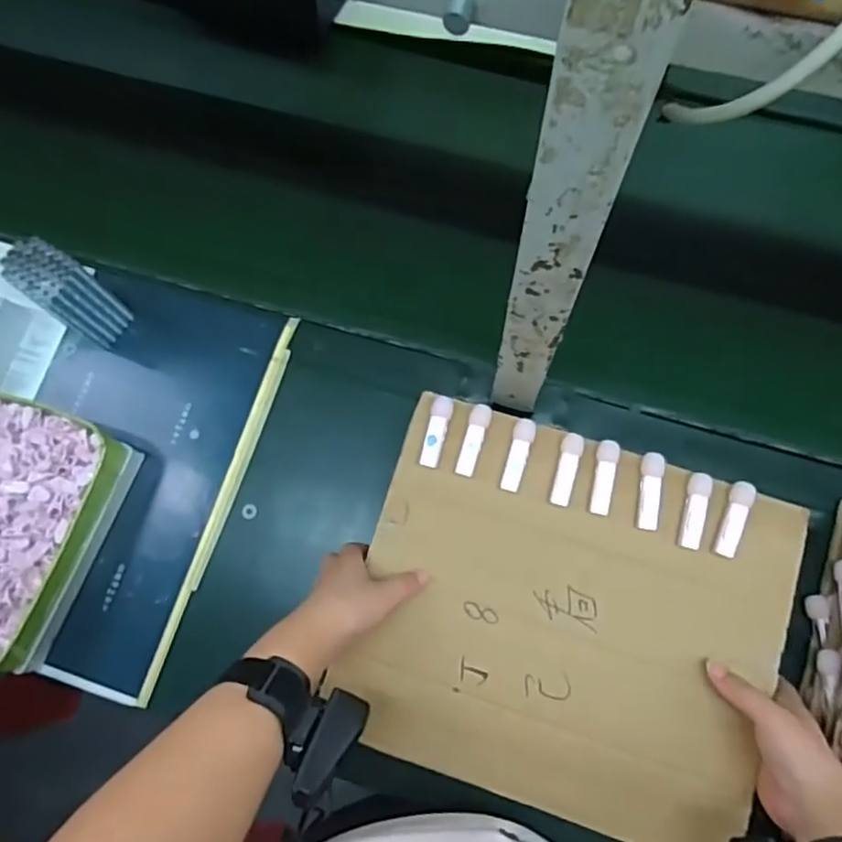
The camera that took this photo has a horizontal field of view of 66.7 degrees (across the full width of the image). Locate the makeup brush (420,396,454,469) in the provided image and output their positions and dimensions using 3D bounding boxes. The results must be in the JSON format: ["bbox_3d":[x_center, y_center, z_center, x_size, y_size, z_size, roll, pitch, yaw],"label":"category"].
[{"bbox_3d":[0.014,0.009,0.569,0.018,0.012,0.064,12,74,4],"label":"makeup brush"}]

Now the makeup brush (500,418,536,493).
[{"bbox_3d":[0.085,0.029,0.563,0.018,0.010,0.066,16,74,5],"label":"makeup brush"}]

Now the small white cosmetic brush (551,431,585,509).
[{"bbox_3d":[0.127,0.042,0.555,0.018,0.013,0.063,12,74,4],"label":"small white cosmetic brush"}]

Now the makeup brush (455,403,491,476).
[{"bbox_3d":[0.047,0.017,0.567,0.018,0.011,0.065,14,74,5],"label":"makeup brush"}]

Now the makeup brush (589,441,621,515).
[{"bbox_3d":[0.159,0.049,0.552,0.019,0.011,0.064,8,74,3],"label":"makeup brush"}]

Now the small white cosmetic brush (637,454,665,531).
[{"bbox_3d":[0.197,0.060,0.548,0.018,0.012,0.066,8,74,3],"label":"small white cosmetic brush"}]

